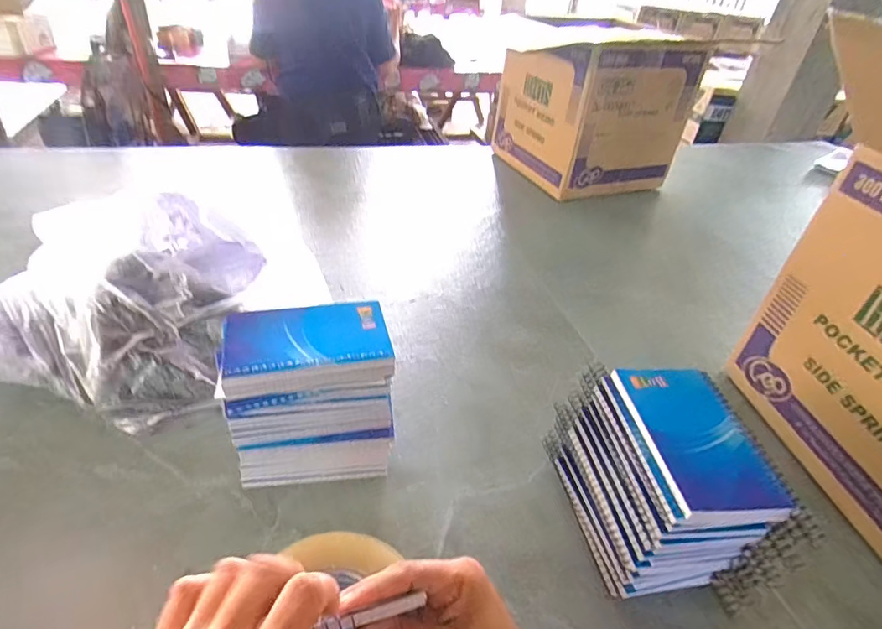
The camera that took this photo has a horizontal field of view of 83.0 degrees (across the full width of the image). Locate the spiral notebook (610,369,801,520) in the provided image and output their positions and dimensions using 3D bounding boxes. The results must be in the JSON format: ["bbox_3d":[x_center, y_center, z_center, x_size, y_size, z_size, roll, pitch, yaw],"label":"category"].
[{"bbox_3d":[0.184,0.087,0.362,0.077,0.018,0.125,0,38,-10],"label":"spiral notebook"}]

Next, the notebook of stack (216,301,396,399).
[{"bbox_3d":[-0.112,0.026,0.420,0.131,0.024,0.084,-4,39,-15],"label":"notebook of stack"}]

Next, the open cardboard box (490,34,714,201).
[{"bbox_3d":[0.322,-0.446,1.088,0.291,0.264,0.302,-10,40,-21],"label":"open cardboard box"}]

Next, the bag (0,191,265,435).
[{"bbox_3d":[-0.340,-0.019,0.546,0.296,0.135,0.234,11,37,7],"label":"bag"}]

